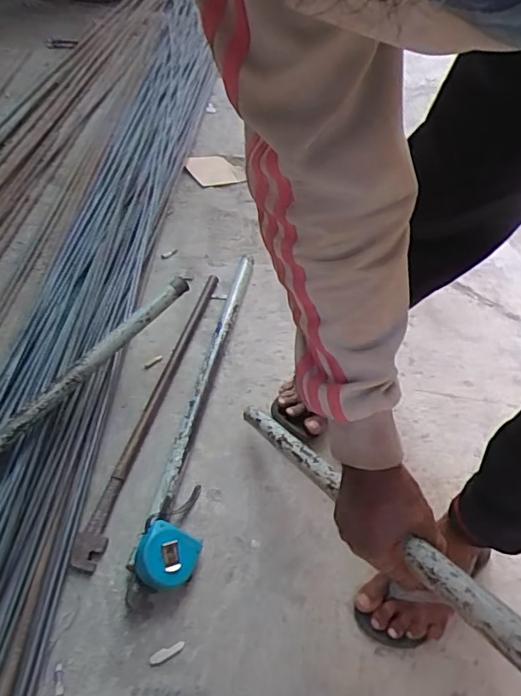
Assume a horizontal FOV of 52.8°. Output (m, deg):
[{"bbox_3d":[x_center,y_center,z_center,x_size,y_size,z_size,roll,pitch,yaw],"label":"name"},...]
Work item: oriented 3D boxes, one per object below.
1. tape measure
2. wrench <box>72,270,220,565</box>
[{"bbox_3d":[-0.123,0.276,0.688,0.076,0.057,0.076,16,46,8],"label":"tape measure"},{"bbox_3d":[-0.165,0.066,0.906,0.044,0.037,0.658,11,46,5],"label":"wrench"}]

